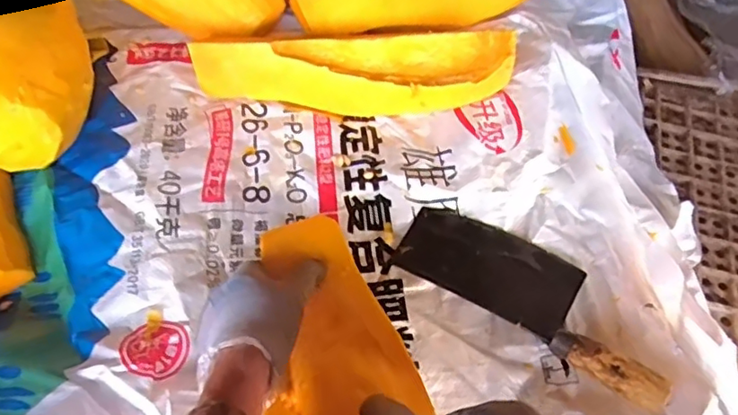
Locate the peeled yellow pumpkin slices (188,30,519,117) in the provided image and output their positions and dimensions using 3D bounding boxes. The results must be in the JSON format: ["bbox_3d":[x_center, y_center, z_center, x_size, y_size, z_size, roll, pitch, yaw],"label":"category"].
[{"bbox_3d":[-0.018,-0.163,0.672,0.356,0.064,0.083,4,55,-3],"label":"peeled yellow pumpkin slices"}]

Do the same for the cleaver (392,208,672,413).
[{"bbox_3d":[0.154,0.078,0.551,0.261,0.043,0.090,33,58,17],"label":"cleaver"}]

